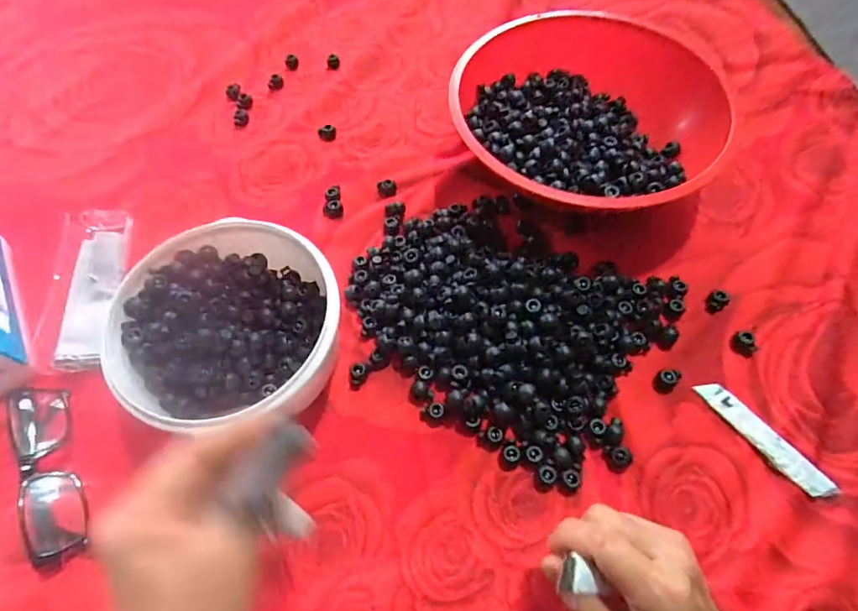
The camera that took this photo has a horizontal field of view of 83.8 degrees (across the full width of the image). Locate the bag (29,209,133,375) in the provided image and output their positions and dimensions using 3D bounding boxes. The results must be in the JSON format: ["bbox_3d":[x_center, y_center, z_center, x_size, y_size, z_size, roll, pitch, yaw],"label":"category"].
[{"bbox_3d":[-0.307,-0.021,0.425,0.053,0.016,0.158,-5,62,-1],"label":"bag"}]

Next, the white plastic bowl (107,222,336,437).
[{"bbox_3d":[-0.156,0.011,0.379,0.153,0.070,0.158,-1,62,2],"label":"white plastic bowl"}]

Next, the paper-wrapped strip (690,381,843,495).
[{"bbox_3d":[0.248,0.097,0.356,0.020,0.005,0.103,-40,63,1],"label":"paper-wrapped strip"}]

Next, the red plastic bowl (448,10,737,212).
[{"bbox_3d":[0.136,-0.166,0.451,0.231,0.078,0.217,-1,62,2],"label":"red plastic bowl"}]

